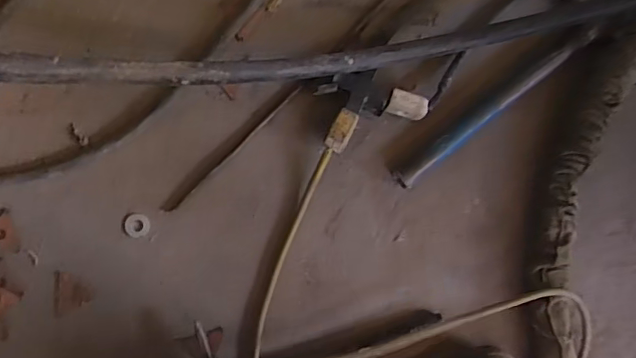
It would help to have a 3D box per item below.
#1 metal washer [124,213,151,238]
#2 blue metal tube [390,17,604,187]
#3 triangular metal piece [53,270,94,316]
[{"bbox_3d":[-0.179,0.046,0.551,0.024,0.004,0.024,0,89,-8],"label":"metal washer"},{"bbox_3d":[0.188,-0.082,0.588,0.266,0.019,0.028,-39,94,-7],"label":"blue metal tube"},{"bbox_3d":[-0.239,0.113,0.545,0.036,0.004,0.041,1,89,-8],"label":"triangular metal piece"}]

